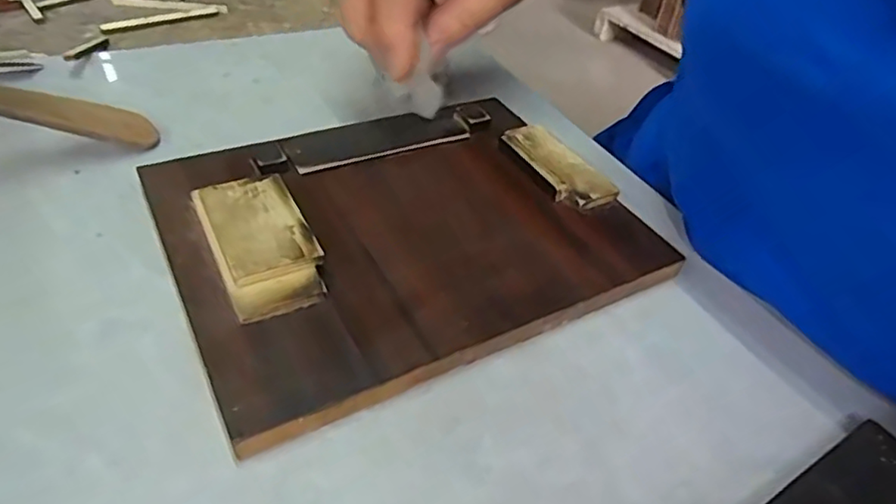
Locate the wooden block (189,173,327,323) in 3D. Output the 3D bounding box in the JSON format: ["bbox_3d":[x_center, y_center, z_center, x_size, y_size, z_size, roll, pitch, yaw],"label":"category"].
[{"bbox_3d":[-0.071,-0.004,0.223,0.035,0.011,0.068,-16,47,-27],"label":"wooden block"}]

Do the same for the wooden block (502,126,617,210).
[{"bbox_3d":[0.051,-0.042,0.286,0.027,0.009,0.063,-18,48,-28],"label":"wooden block"}]

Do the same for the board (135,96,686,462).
[{"bbox_3d":[-0.017,-0.015,0.249,0.185,0.019,0.144,-17,47,-27],"label":"board"}]

